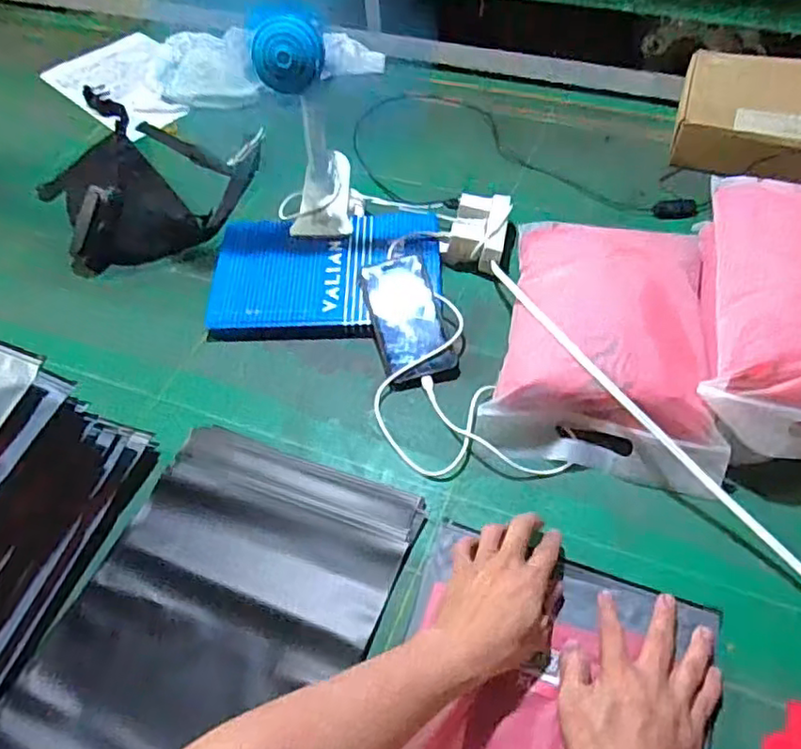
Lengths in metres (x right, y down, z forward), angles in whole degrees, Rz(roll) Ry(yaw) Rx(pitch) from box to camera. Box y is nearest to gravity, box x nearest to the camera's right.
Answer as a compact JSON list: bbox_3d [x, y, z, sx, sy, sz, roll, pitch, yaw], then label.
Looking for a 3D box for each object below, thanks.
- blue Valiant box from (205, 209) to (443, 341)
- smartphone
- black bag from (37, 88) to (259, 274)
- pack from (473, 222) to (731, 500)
[{"bbox_3d":[-0.094,-0.129,0.813,0.286,0.037,0.186,-1,53,2],"label":"blue Valiant box"},{"bbox_3d":[0.007,-0.068,0.756,0.078,0.010,0.162,-14,64,-3],"label":"smartphone"},{"bbox_3d":[-0.396,-0.343,0.975,0.304,0.081,0.423,-24,55,-14],"label":"black bag"},{"bbox_3d":[0.230,-0.048,0.694,0.235,0.077,0.310,12,54,12],"label":"pack"}]

